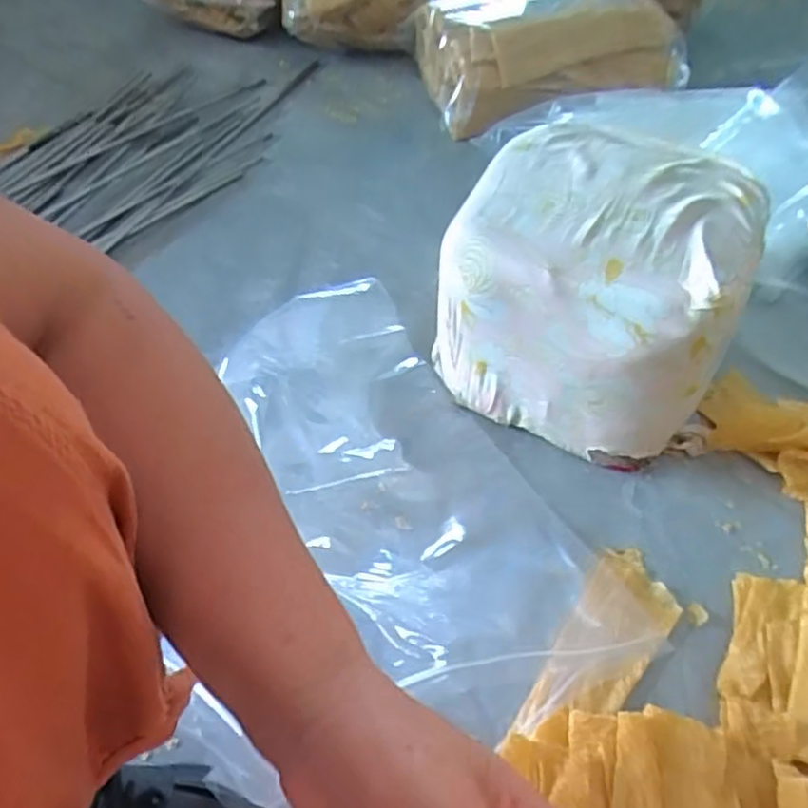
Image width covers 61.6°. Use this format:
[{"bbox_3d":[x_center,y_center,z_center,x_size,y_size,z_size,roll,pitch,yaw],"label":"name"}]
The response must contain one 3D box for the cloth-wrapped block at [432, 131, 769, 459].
[{"bbox_3d":[0.192,-0.126,0.708,0.276,0.208,0.281,22,54,17],"label":"cloth-wrapped block"}]

